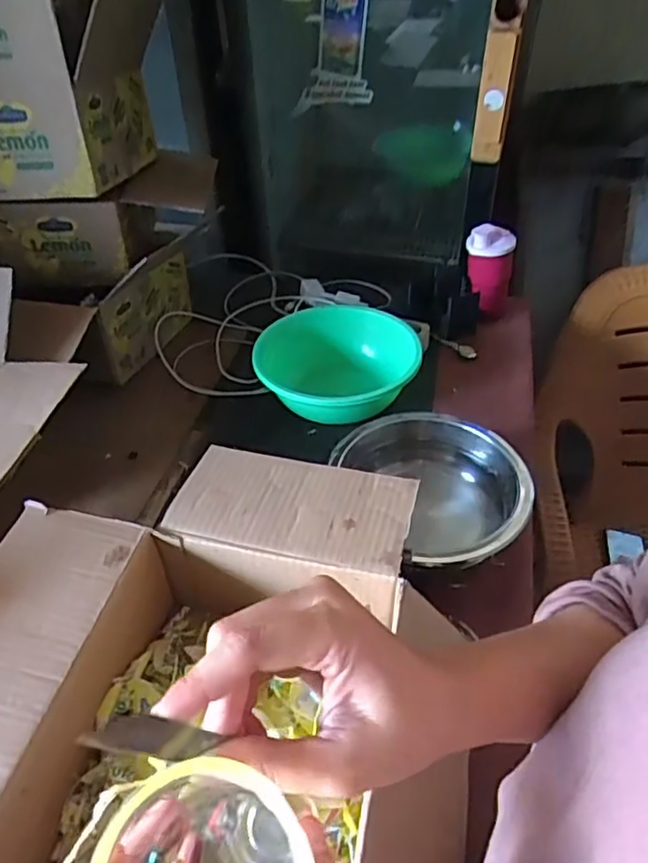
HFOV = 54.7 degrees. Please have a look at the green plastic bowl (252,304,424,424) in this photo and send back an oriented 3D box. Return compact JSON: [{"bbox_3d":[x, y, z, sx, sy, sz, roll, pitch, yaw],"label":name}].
[{"bbox_3d":[0.025,-0.085,0.908,0.221,0.084,0.211,0,43,0],"label":"green plastic bowl"}]

